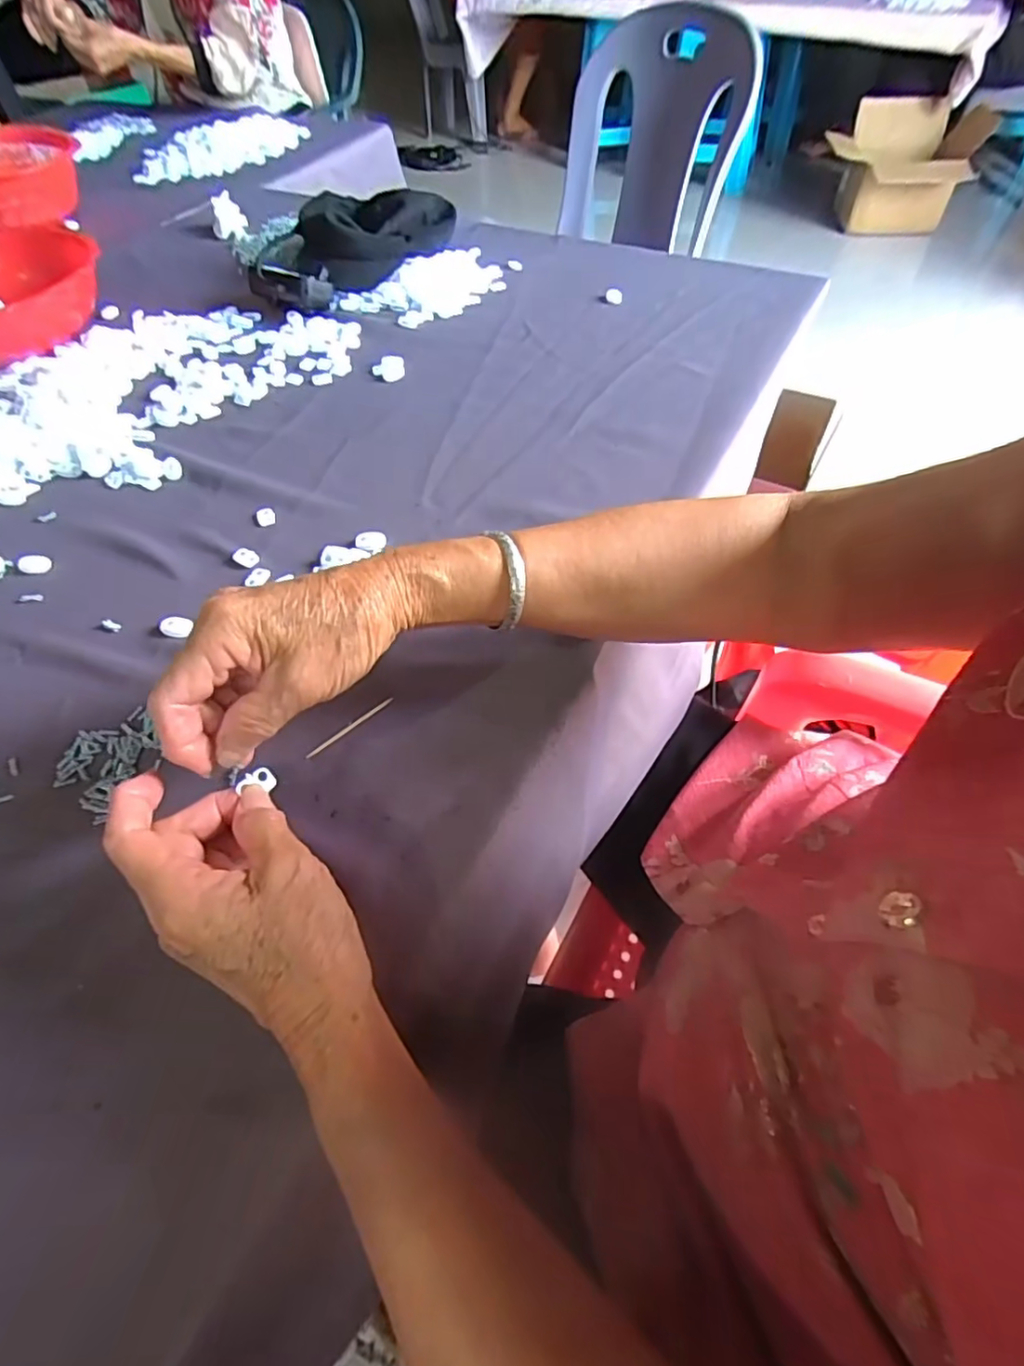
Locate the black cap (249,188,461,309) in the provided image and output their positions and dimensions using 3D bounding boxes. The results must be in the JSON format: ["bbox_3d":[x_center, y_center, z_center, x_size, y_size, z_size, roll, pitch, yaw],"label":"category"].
[{"bbox_3d":[-0.199,-0.531,0.732,0.254,0.072,0.173,-32,59,-19],"label":"black cap"}]

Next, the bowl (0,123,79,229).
[{"bbox_3d":[-0.786,-0.781,0.938,0.229,0.098,0.229,-1,54,2],"label":"bowl"}]

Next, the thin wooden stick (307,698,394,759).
[{"bbox_3d":[-0.098,0.026,0.369,0.061,0.004,0.004,-36,60,-21],"label":"thin wooden stick"}]

